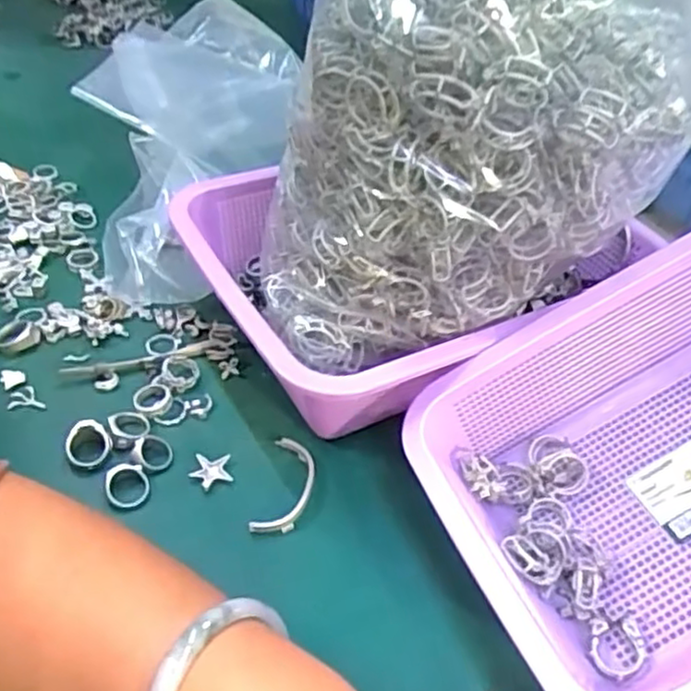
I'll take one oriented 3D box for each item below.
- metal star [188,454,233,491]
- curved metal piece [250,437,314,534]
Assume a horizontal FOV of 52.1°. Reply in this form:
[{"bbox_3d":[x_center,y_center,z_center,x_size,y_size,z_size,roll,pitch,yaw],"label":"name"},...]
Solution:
[{"bbox_3d":[-0.078,0.073,0.410,0.023,0.007,0.021,0,43,-6],"label":"metal star"},{"bbox_3d":[-0.033,0.080,0.402,0.026,0.006,0.062,10,43,4],"label":"curved metal piece"}]

